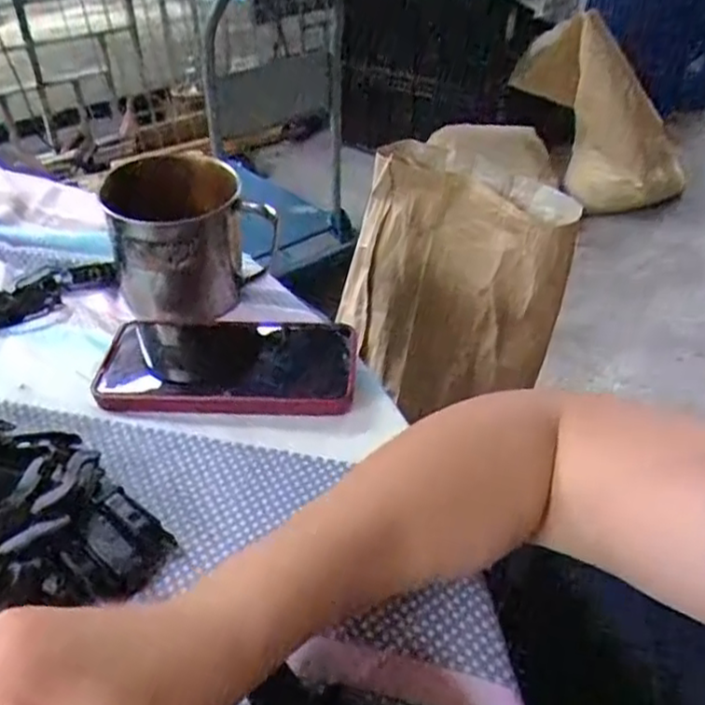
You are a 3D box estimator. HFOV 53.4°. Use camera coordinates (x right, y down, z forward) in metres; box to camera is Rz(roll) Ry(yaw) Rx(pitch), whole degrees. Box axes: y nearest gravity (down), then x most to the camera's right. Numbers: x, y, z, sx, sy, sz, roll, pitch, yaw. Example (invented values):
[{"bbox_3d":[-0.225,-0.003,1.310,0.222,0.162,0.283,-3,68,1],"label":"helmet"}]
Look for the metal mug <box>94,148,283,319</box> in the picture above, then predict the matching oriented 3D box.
[{"bbox_3d":[-0.111,-0.079,0.484,0.103,0.096,0.071,-23,44,-25],"label":"metal mug"}]

